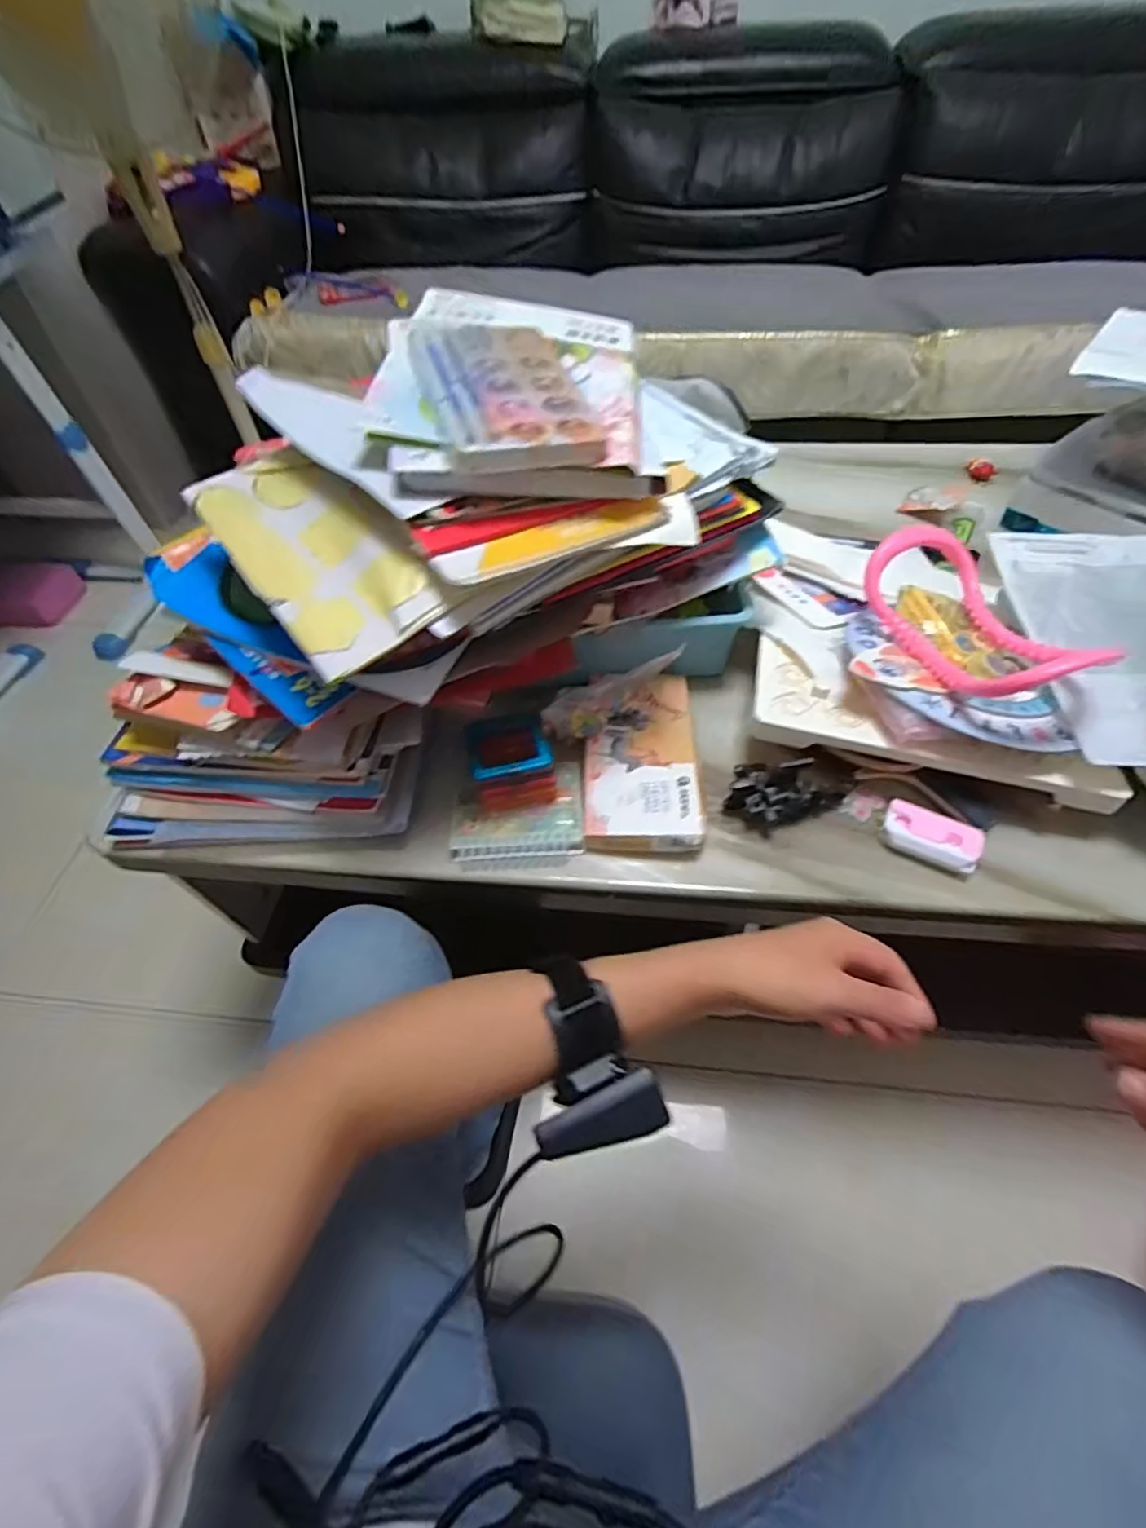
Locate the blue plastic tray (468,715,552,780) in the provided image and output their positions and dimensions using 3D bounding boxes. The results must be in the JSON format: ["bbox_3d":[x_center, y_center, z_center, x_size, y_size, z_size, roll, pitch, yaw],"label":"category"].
[{"bbox_3d":[-0.052,-0.016,0.499,0.064,0.017,0.057,-10,53,-5],"label":"blue plastic tray"}]

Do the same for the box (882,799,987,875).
[{"bbox_3d":[0.283,0.056,0.488,0.069,0.014,0.042,21,56,18],"label":"box"}]

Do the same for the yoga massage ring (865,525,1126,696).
[{"bbox_3d":[0.322,-0.120,0.503,0.100,0.055,0.191,-19,54,-12],"label":"yoga massage ring"}]

